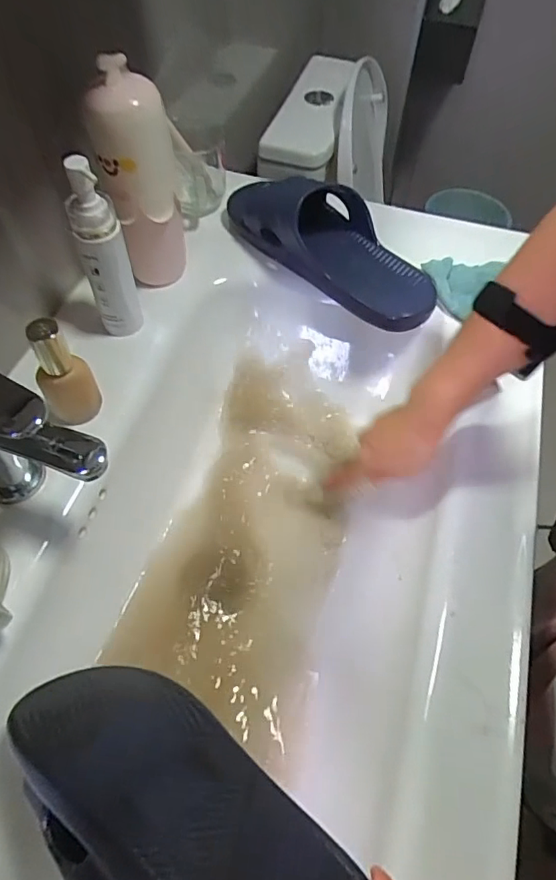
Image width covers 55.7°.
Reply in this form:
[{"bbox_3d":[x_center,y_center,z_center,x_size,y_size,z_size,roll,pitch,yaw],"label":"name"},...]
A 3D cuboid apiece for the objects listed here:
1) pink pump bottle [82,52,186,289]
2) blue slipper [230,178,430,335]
[{"bbox_3d":[-0.131,-0.247,0.522,0.063,0.202,0.068,3,58,1],"label":"pink pump bottle"},{"bbox_3d":[0.063,-0.237,0.603,0.285,0.067,0.114,40,65,21],"label":"blue slipper"}]

